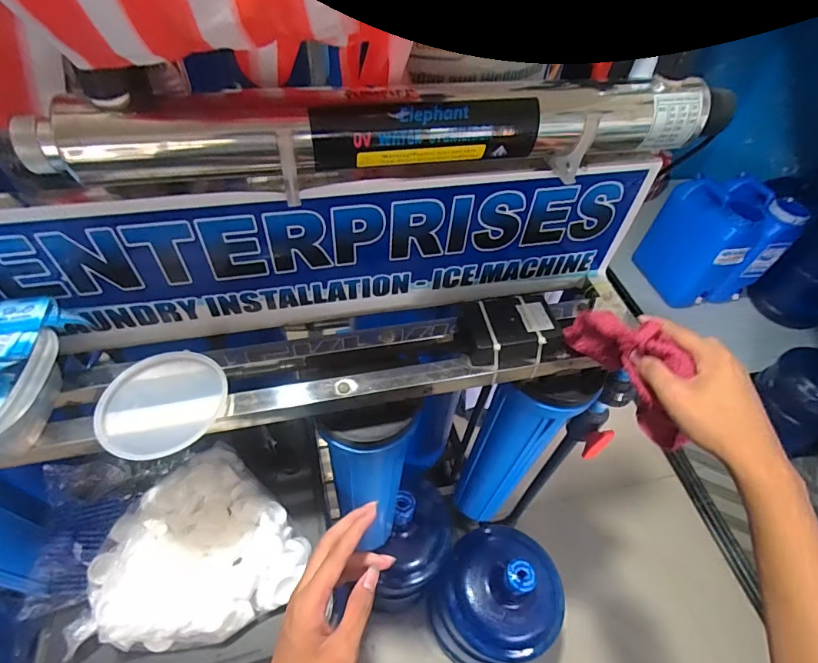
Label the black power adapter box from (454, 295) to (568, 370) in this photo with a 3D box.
[{"bbox_3d":[0.110,0.001,0.479,0.109,0.036,0.068,-7,52,-10],"label":"black power adapter box"}]

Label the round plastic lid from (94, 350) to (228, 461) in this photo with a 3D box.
[{"bbox_3d":[-0.229,0.067,0.414,0.109,0.016,0.109,2,51,-3],"label":"round plastic lid"}]

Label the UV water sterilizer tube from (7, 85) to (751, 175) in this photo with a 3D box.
[{"bbox_3d":[0.000,-0.175,0.376,0.556,0.062,0.074,-8,52,-11],"label":"UV water sterilizer tube"}]

